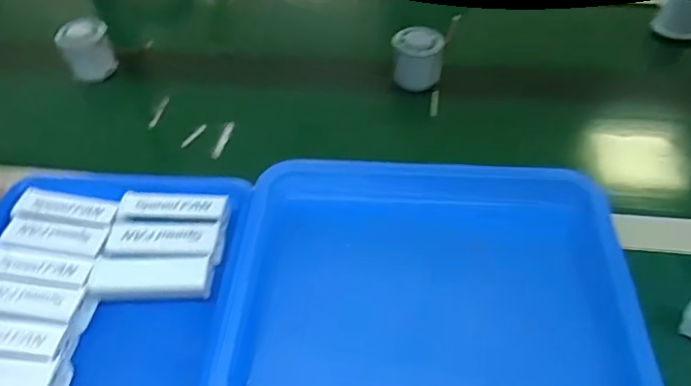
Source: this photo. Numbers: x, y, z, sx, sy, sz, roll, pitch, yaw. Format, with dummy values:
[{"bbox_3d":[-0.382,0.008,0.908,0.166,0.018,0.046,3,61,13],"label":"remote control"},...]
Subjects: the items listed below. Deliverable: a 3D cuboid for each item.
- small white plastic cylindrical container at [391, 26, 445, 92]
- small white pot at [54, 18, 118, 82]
[{"bbox_3d":[0.089,-0.168,0.693,0.059,0.054,0.059,-2,54,3],"label":"small white plastic cylindrical container"},{"bbox_3d":[-0.336,-0.185,0.730,0.062,0.061,0.051,-26,51,-18],"label":"small white pot"}]

